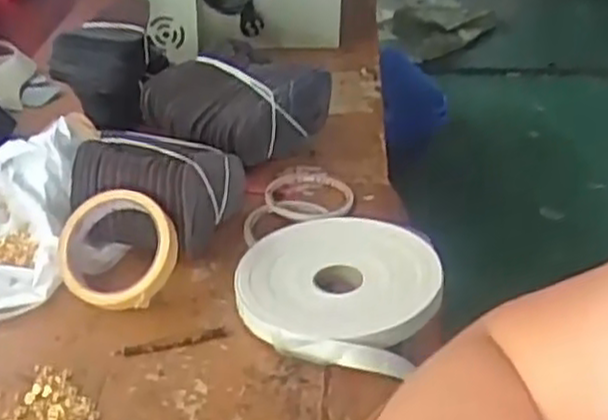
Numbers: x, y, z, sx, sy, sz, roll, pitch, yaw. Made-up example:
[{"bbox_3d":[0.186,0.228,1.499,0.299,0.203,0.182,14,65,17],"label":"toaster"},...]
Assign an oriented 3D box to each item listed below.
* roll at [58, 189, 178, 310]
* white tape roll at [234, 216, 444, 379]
[{"bbox_3d":[-0.149,0.032,0.625,0.096,0.036,0.096,-2,74,7],"label":"roll"},{"bbox_3d":[0.027,0.057,0.625,0.154,0.041,0.178,6,31,6],"label":"white tape roll"}]

